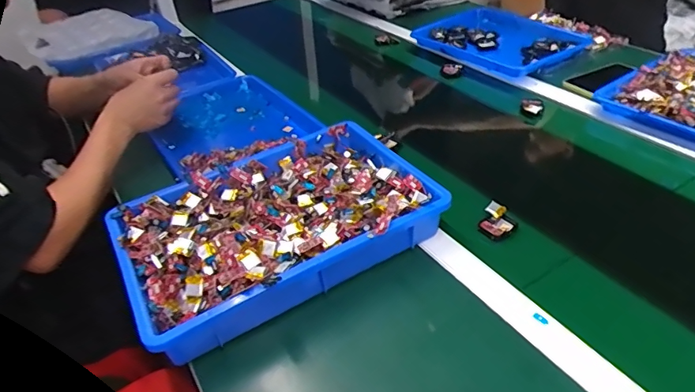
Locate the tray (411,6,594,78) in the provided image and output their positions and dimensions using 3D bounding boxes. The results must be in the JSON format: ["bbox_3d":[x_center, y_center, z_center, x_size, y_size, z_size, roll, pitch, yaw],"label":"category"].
[{"bbox_3d":[0.355,-0.356,1.108,0.272,0.050,0.337,-27,42,-24],"label":"tray"}]

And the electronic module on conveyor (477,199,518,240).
[{"bbox_3d":[0.197,0.033,0.627,0.045,0.018,0.052,23,47,32],"label":"electronic module on conveyor"}]

